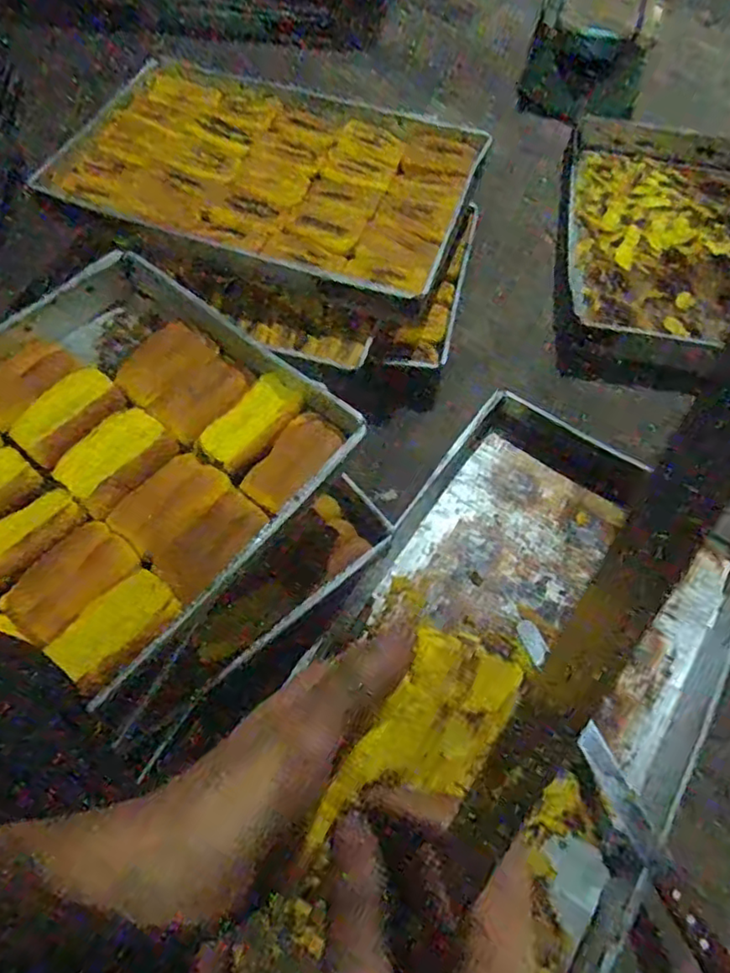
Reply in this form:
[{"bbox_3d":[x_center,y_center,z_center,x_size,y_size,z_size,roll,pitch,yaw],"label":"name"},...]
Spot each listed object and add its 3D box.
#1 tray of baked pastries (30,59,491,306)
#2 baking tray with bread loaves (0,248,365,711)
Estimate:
[{"bbox_3d":[-0.143,-0.491,0.991,0.608,0.055,0.412,15,62,8],"label":"tray of baked pastries"},{"bbox_3d":[-0.316,0.026,0.598,0.384,0.070,0.602,36,64,17],"label":"baking tray with bread loaves"}]

